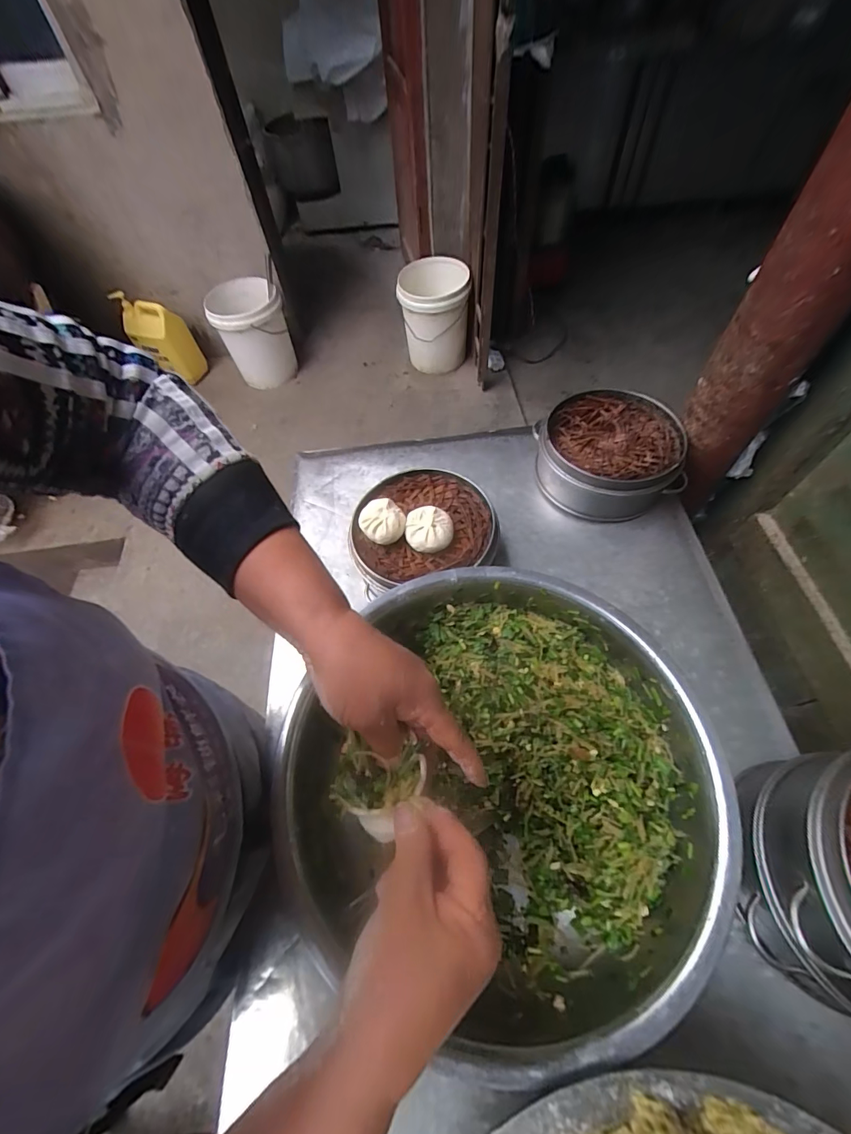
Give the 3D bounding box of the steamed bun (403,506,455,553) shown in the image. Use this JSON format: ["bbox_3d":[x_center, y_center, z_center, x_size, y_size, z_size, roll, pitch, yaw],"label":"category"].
[{"bbox_3d":[0.005,-0.046,0.553,0.059,0.034,0.054,2,58,5],"label":"steamed bun"}]

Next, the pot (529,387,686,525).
[{"bbox_3d":[0.266,-0.161,0.647,0.191,0.095,0.183,-2,58,3],"label":"pot"}]

